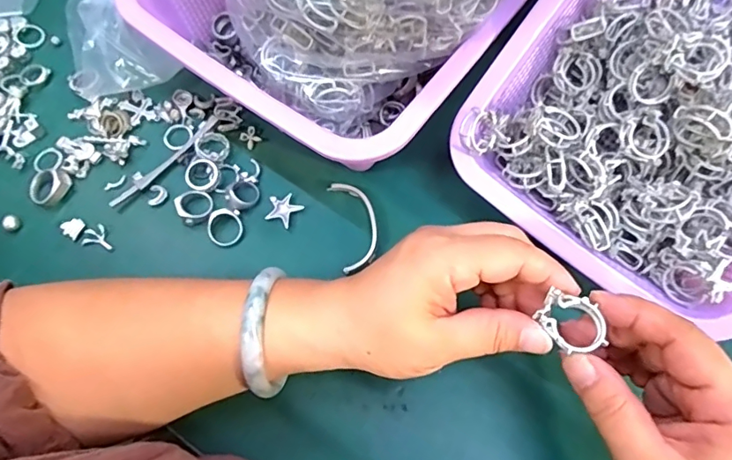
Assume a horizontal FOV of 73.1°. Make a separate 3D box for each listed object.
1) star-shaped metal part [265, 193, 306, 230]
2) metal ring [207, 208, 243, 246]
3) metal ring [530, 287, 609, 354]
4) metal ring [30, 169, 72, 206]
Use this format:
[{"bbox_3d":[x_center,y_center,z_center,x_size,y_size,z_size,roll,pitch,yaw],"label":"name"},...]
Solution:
[{"bbox_3d":[-0.057,-0.015,0.342,0.022,0.004,0.023,21,71,8],"label":"star-shaped metal part"},{"bbox_3d":[-0.096,-0.002,0.334,0.024,0.007,0.024,0,69,1],"label":"metal ring"},{"bbox_3d":[0.094,0.042,0.226,0.028,0.006,0.024,26,68,11],"label":"metal ring"},{"bbox_3d":[-0.225,-0.031,0.350,0.027,0.008,0.026,0,69,1],"label":"metal ring"}]

